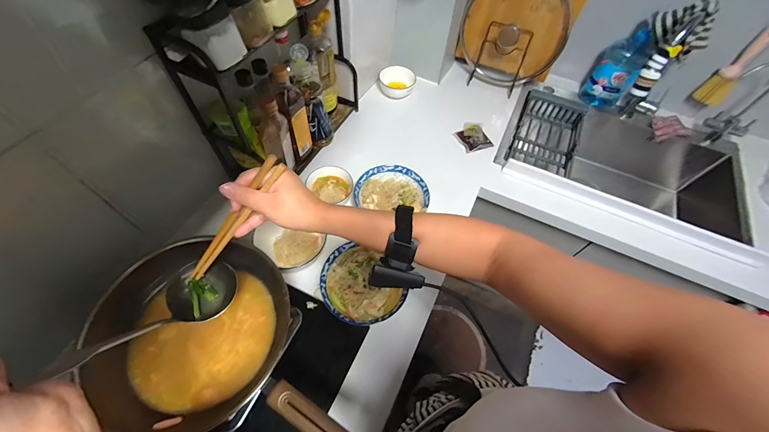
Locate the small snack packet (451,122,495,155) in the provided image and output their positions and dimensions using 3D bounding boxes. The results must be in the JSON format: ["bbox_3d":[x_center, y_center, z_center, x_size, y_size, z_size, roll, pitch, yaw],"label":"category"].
[{"bbox_3d":[0.258,-0.230,0.955,0.076,0.026,0.107,-15,60,-11],"label":"small snack packet"}]

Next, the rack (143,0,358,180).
[{"bbox_3d":[-0.233,-0.326,0.741,0.166,0.405,0.389,24,60,12],"label":"rack"}]

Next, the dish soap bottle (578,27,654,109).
[{"bbox_3d":[0.684,-0.431,0.965,0.123,0.229,0.065,35,63,18],"label":"dish soap bottle"}]

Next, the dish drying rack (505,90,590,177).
[{"bbox_3d":[0.525,-0.258,1.070,0.192,0.133,0.250,24,60,12],"label":"dish drying rack"}]

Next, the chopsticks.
[{"bbox_3d":[-0.190,0.007,0.406,0.209,0.017,0.016,-48,63,21],"label":"chopsticks"}]

